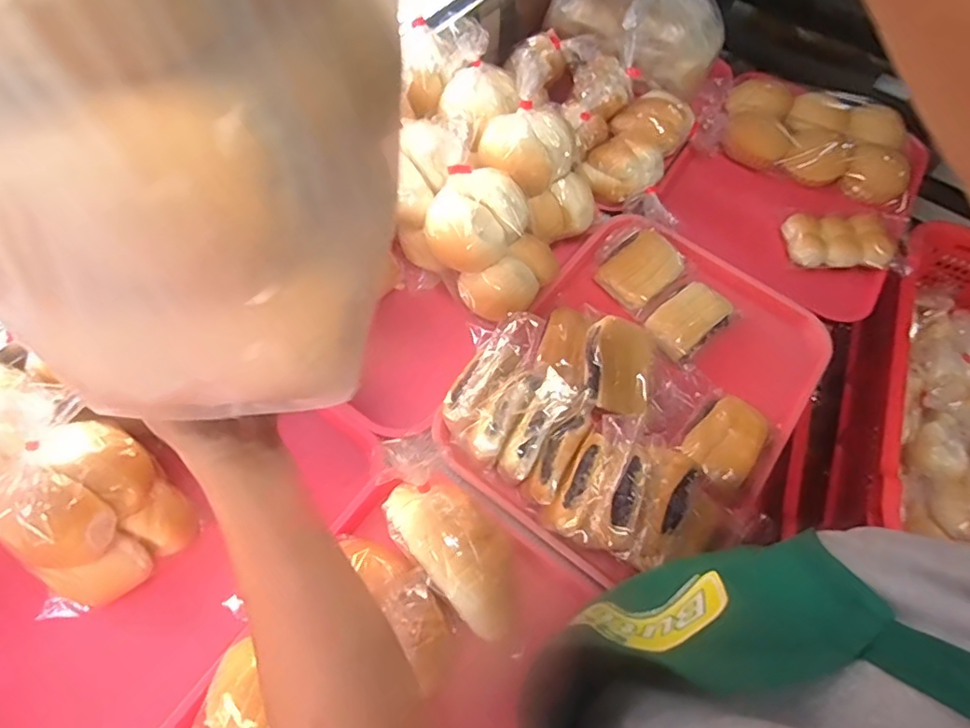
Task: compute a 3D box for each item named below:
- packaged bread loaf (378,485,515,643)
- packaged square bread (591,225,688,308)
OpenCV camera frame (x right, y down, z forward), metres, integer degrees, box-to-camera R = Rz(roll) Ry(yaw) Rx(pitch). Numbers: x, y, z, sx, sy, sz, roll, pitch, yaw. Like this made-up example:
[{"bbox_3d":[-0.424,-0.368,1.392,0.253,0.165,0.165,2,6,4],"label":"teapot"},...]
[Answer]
[{"bbox_3d":[-0.021,0.161,0.500,0.148,0.074,0.077,41,67,19],"label":"packaged bread loaf"},{"bbox_3d":[0.192,-0.119,0.708,0.104,0.035,0.076,-38,69,-21],"label":"packaged square bread"}]

